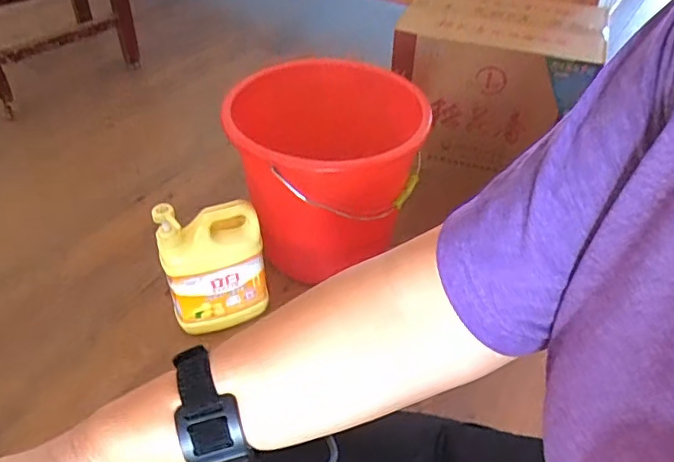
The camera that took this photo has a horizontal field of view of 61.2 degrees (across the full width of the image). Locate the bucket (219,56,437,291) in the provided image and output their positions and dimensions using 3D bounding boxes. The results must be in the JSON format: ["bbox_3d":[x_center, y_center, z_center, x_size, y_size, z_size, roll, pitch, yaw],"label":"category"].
[{"bbox_3d":[-0.006,-0.099,0.977,0.311,0.285,0.311,0,42,0],"label":"bucket"}]

